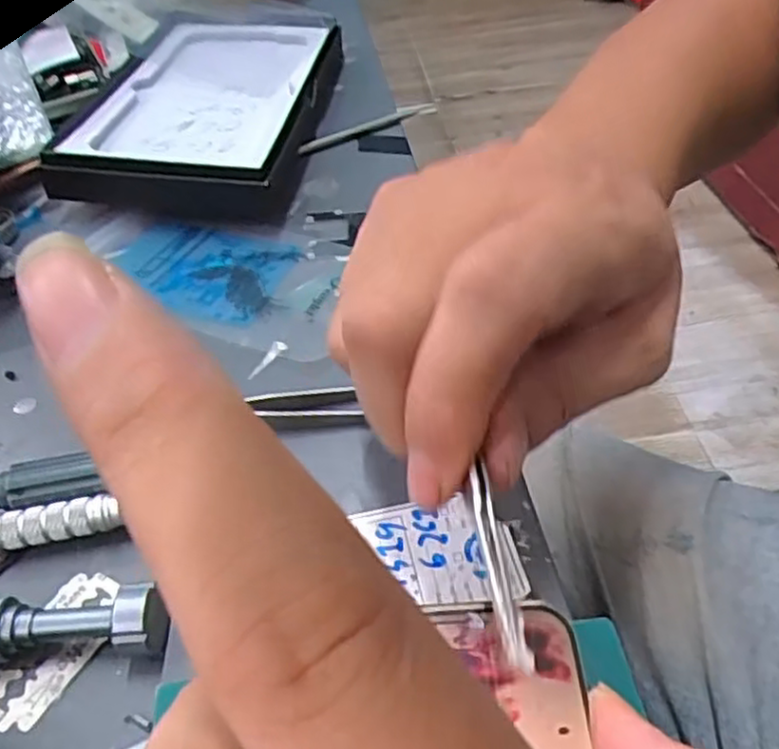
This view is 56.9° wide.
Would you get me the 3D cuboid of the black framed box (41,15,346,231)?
[{"bbox_3d":[-0.096,-0.143,0.375,0.117,0.032,0.186,4,47,9],"label":"black framed box"}]

